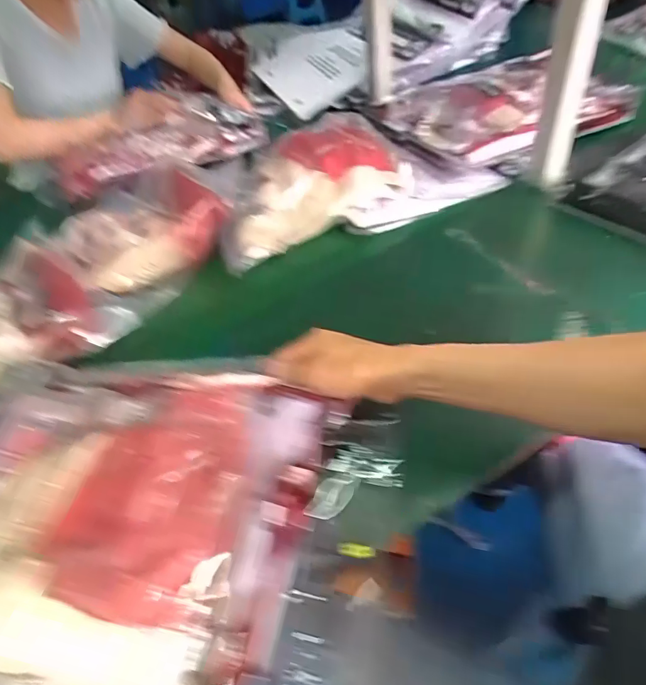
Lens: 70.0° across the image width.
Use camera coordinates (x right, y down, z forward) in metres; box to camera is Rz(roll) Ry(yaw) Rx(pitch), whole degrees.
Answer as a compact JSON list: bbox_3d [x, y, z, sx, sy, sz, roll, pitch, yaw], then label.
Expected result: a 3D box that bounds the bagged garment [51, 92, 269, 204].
[{"bbox_3d":[-0.333,-0.385,0.902,0.431,0.100,0.148,-15,48,-6],"label":"bagged garment"}]

